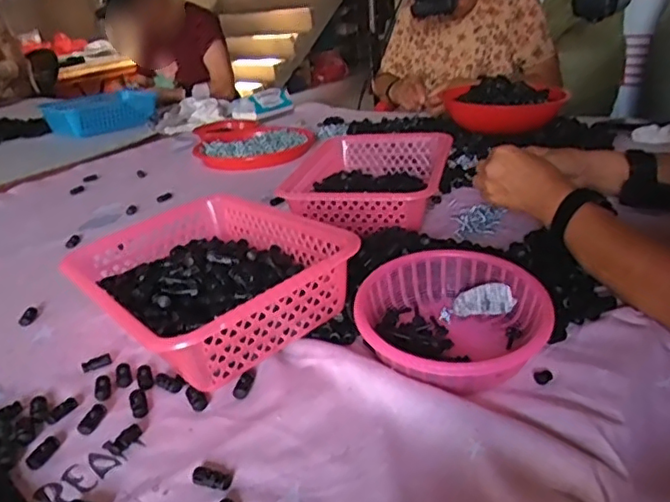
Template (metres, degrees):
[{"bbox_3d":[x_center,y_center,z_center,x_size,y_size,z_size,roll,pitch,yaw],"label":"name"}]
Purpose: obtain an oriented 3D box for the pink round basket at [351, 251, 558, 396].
[{"bbox_3d":[0.103,0.058,0.547,0.160,0.050,0.159,-4,24,2],"label":"pink round basket"}]

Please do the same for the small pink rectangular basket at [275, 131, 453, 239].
[{"bbox_3d":[0.053,-0.107,0.895,0.209,0.065,0.277,4,25,18],"label":"small pink rectangular basket"}]

